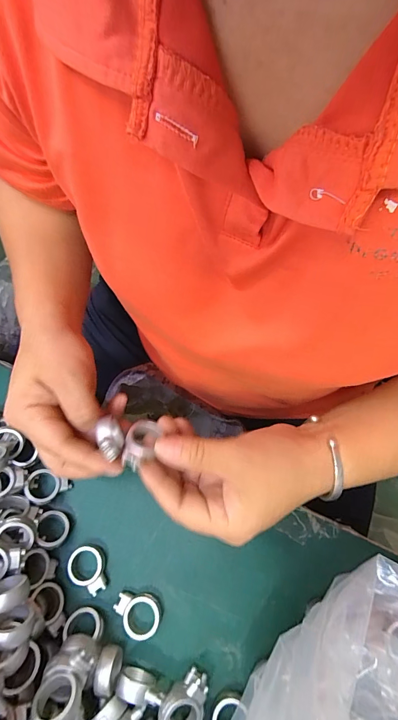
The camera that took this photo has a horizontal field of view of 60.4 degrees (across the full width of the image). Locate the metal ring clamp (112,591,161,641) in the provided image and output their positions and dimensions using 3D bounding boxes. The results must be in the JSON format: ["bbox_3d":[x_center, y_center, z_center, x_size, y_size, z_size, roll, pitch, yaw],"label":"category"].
[{"bbox_3d":[-0.044,0.181,0.247,0.034,0.010,0.025,38,73,14],"label":"metal ring clamp"}]

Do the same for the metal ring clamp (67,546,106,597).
[{"bbox_3d":[-0.083,0.158,0.257,0.025,0.010,0.033,-32,72,-12],"label":"metal ring clamp"}]

